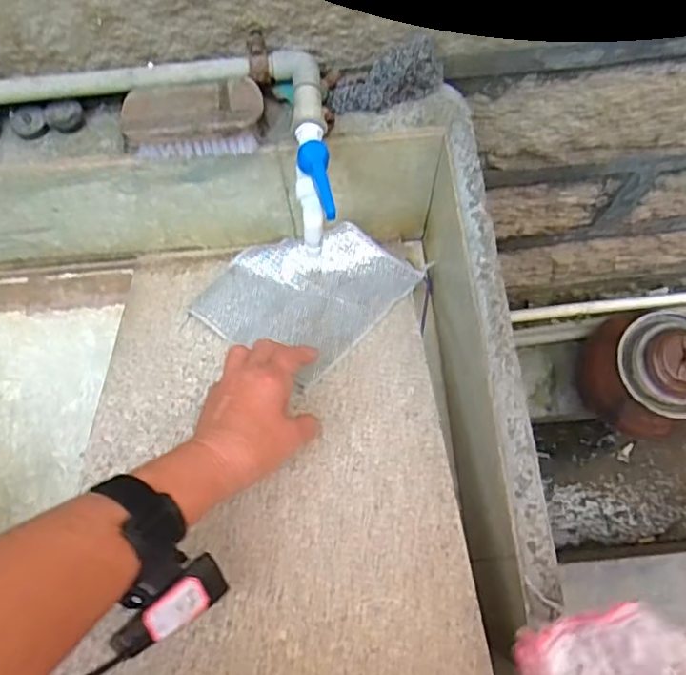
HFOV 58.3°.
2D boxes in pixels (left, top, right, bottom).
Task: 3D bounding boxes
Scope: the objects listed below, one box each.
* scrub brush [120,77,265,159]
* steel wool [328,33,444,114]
[{"bbox_3d":[-0.139,-0.201,0.569,0.130,0.038,0.059,-7,72,0],"label":"scrub brush"},{"bbox_3d":[0.039,-0.241,0.582,0.106,0.043,0.034,-22,72,9],"label":"steel wool"}]

